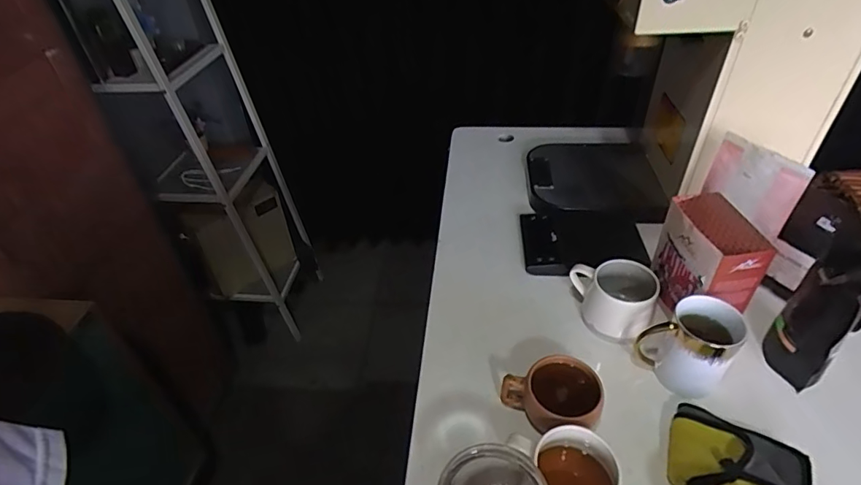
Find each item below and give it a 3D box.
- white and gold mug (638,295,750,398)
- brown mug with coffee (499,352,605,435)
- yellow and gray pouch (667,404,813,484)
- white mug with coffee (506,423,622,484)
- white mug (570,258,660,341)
[{"bbox_3d":[0.289,0.115,0.534,0.087,0.105,0.062,28,50,31],"label":"white and gold mug"},{"bbox_3d":[0.139,0.179,0.522,0.083,0.075,0.088,-2,41,2],"label":"brown mug with coffee"},{"bbox_3d":[0.304,0.219,0.472,0.117,0.033,0.087,17,45,22],"label":"yellow and gray pouch"},{"bbox_3d":[0.133,0.232,0.452,0.089,0.075,0.086,-8,41,-5],"label":"white mug with coffee"},{"bbox_3d":[0.234,0.079,0.618,0.100,0.086,0.078,9,42,14],"label":"white mug"}]

